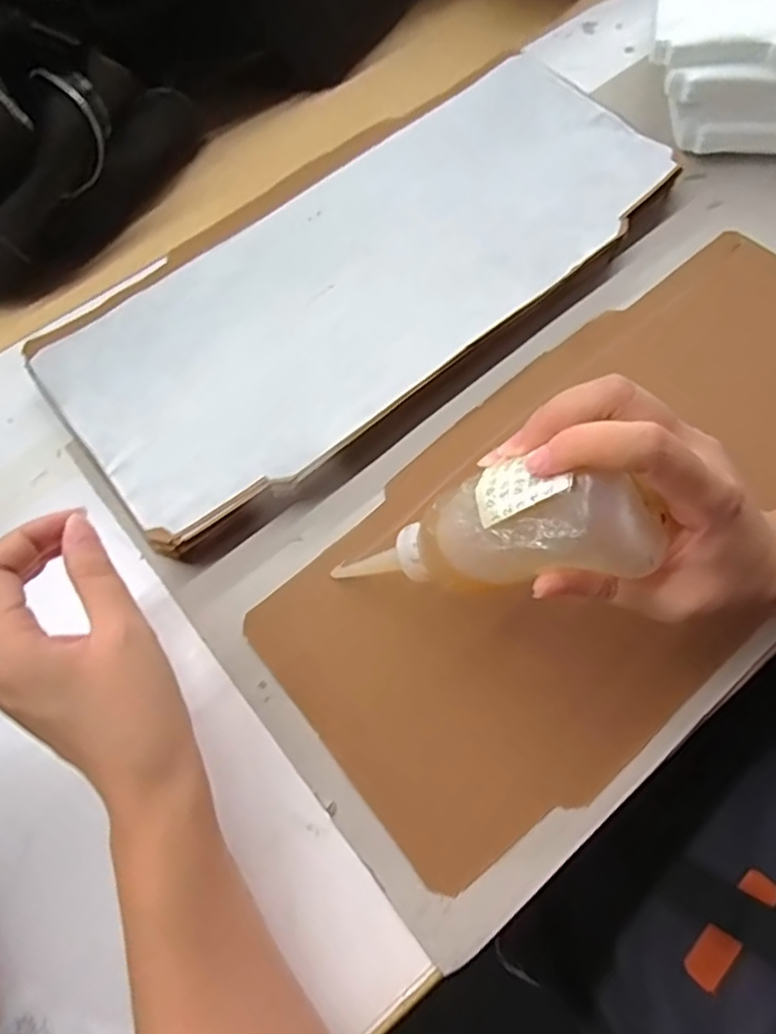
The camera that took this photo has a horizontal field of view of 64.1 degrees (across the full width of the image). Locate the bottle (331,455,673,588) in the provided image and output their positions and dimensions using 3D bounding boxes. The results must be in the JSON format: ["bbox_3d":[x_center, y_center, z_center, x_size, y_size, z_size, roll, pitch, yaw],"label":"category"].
[{"bbox_3d":[0.048,0.011,0.276,0.127,0.053,0.041,-13,60,41],"label":"bottle"}]

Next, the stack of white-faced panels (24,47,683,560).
[{"bbox_3d":[-0.011,-0.164,0.417,0.427,0.034,0.190,-37,70,-12],"label":"stack of white-faced panels"}]

